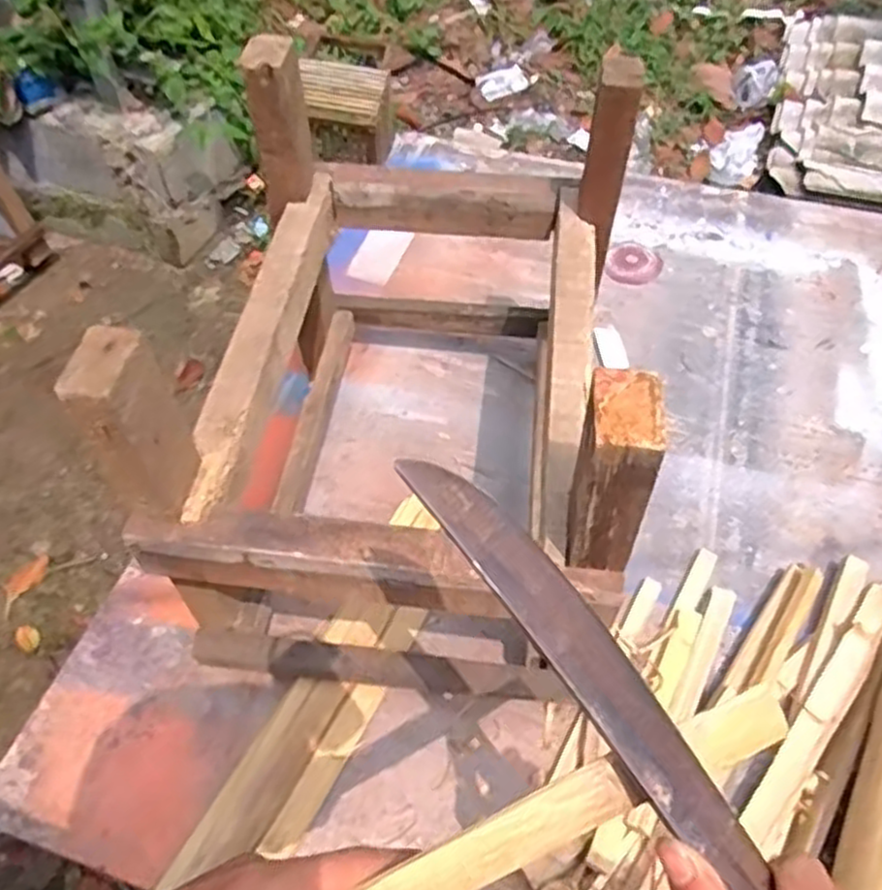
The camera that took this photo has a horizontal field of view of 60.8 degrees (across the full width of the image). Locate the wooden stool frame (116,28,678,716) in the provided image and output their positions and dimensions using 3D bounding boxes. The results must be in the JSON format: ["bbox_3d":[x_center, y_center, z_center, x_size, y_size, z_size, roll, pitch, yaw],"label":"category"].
[{"bbox_3d":[-0.023,-0.051,0.725,0.354,0.436,0.465,5,52,5],"label":"wooden stool frame"}]

